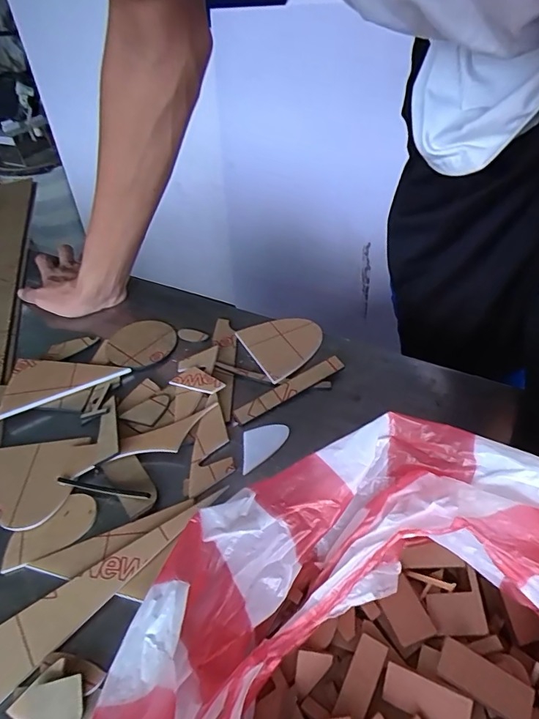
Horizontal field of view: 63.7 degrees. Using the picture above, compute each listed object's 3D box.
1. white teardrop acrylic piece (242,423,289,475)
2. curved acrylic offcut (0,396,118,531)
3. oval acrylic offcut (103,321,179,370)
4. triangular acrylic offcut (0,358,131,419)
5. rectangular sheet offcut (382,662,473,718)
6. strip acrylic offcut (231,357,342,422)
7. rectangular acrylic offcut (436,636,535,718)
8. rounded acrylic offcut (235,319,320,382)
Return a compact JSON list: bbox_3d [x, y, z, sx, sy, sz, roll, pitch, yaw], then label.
[{"bbox_3d":[-0.008,0.067,0.353,0.050,0.004,0.028,-34,51,-25],"label":"white teardrop acrylic piece"},{"bbox_3d":[-0.170,0.084,0.350,0.106,0.008,0.082,-25,49,-15],"label":"curved acrylic offcut"},{"bbox_3d":[-0.133,-0.017,0.449,0.068,0.005,0.072,-25,47,-18],"label":"oval acrylic offcut"},{"bbox_3d":[-0.205,0.026,0.407,0.111,0.009,0.075,7,41,12],"label":"triangular acrylic offcut"},{"bbox_3d":[0.075,0.163,0.208,0.038,0.004,0.019,11,85,30],"label":"rectangular sheet offcut"},{"bbox_3d":[0.018,0.026,0.386,0.108,0.004,0.017,-28,60,-15],"label":"strip acrylic offcut"},{"bbox_3d":[0.101,0.152,0.205,0.040,0.004,0.019,23,50,24],"label":"rectangular acrylic offcut"},{"bbox_3d":[0.016,-0.016,0.426,0.073,0.005,0.082,-23,47,-16],"label":"rounded acrylic offcut"}]

